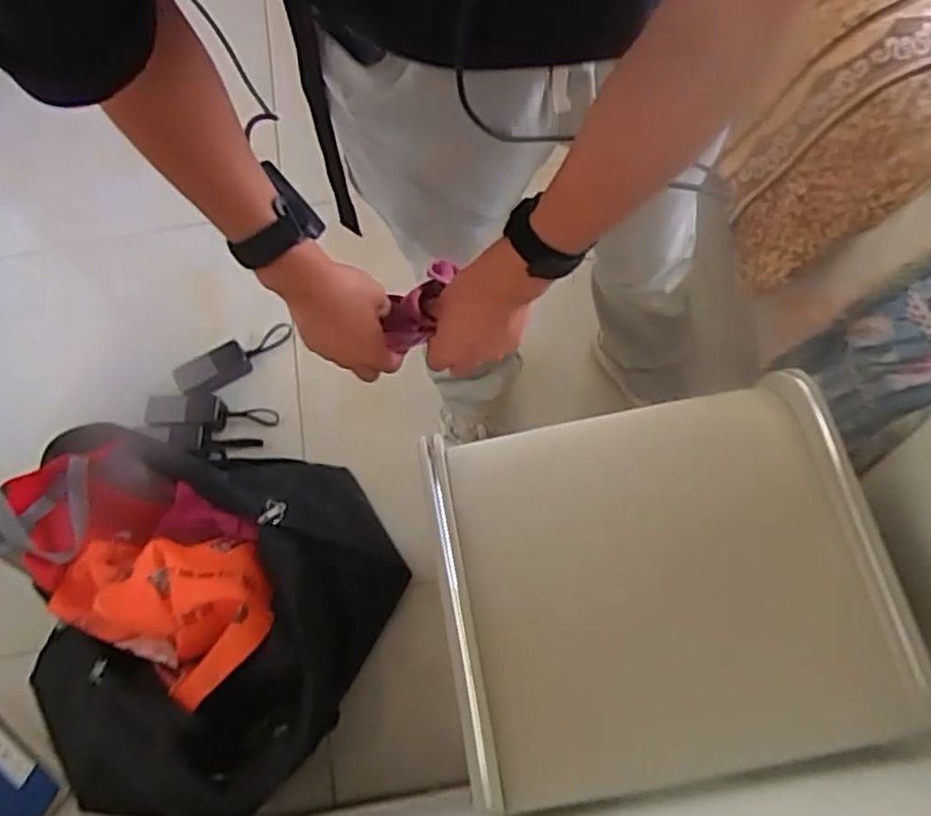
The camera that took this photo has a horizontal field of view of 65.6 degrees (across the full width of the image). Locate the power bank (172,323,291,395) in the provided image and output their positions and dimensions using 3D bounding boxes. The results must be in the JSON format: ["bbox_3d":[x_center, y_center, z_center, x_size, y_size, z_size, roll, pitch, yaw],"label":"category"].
[{"bbox_3d":[-0.414,-0.089,1.308,0.220,0.033,0.064,-31,69,-25],"label":"power bank"}]

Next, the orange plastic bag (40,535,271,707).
[{"bbox_3d":[-0.390,0.236,0.940,0.292,0.115,0.203,32,73,14],"label":"orange plastic bag"}]

